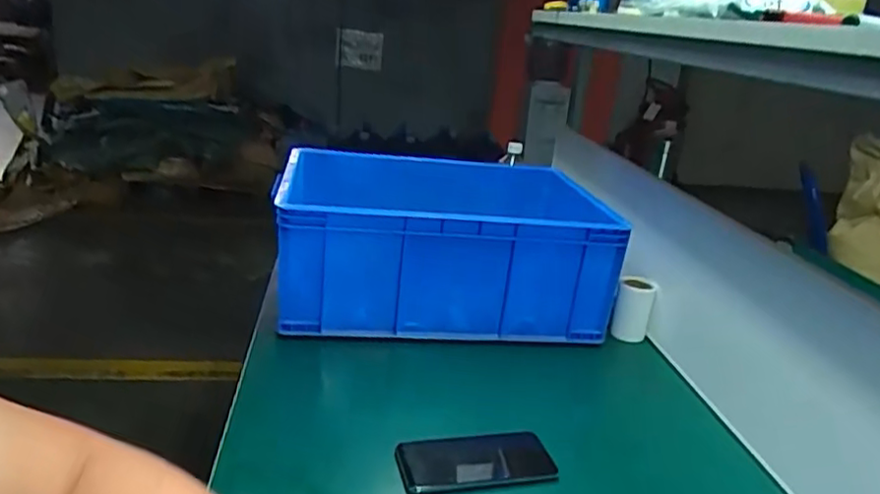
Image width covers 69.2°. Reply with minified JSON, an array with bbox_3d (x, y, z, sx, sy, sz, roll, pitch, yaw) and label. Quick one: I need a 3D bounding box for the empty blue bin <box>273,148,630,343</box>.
[{"bbox_3d":[-0.003,-0.012,1.008,0.445,0.197,0.383,3,20,-8],"label":"empty blue bin"}]

